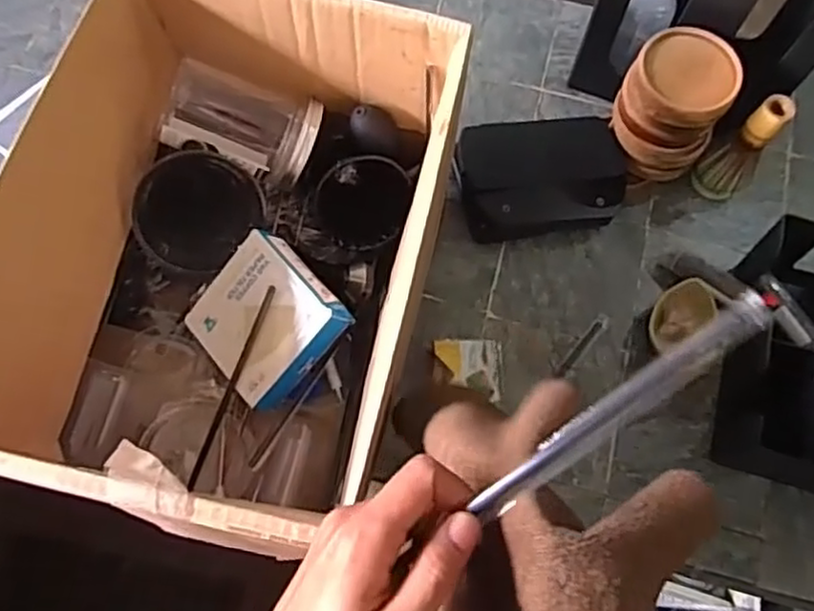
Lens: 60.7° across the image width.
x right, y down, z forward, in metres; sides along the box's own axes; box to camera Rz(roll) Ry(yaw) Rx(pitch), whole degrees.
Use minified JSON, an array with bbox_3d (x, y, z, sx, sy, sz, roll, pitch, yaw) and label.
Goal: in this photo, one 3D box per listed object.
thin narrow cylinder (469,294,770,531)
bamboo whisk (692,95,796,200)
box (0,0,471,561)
[{"bbox_3d":[0.094,0.045,0.310,0.152,0.012,0.016,-39,73,11],"label":"thin narrow cylinder"},{"bbox_3d":[0.348,-0.160,0.724,0.047,0.130,0.051,-42,76,-17],"label":"bamboo whisk"},{"bbox_3d":[-0.139,-0.036,0.582,0.295,0.227,0.423,11,68,1],"label":"box"}]

